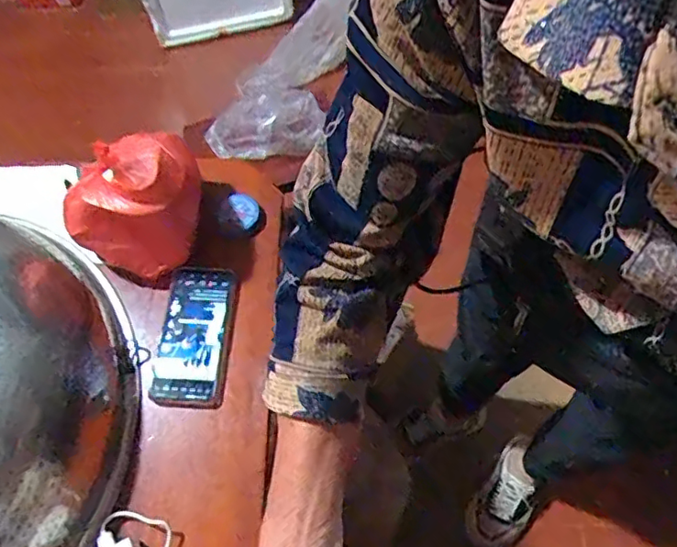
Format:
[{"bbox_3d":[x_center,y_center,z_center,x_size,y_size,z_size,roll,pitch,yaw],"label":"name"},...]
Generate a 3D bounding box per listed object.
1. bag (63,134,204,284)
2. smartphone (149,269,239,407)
[{"bbox_3d":[-0.244,-0.087,0.705,0.113,0.130,0.138,10,63,9],"label":"bag"},{"bbox_3d":[-0.171,0.070,0.700,0.084,0.015,0.166,3,62,5],"label":"smartphone"}]

